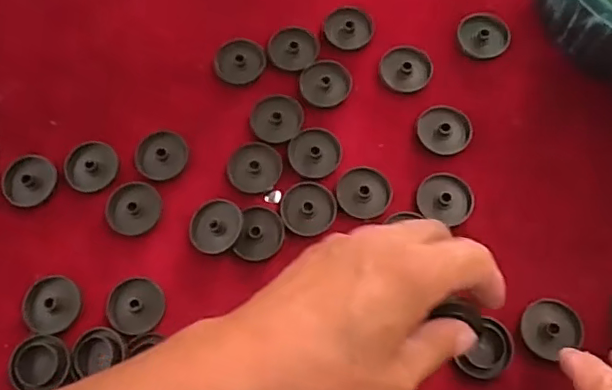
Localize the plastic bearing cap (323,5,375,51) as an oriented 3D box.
[{"bbox_3d":[0.029,-0.114,0.390,0.033,0.007,0.032,7,72,4],"label":"plastic bearing cap"}]

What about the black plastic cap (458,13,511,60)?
[{"bbox_3d":[0.118,-0.106,0.382,0.034,0.010,0.027,13,72,6],"label":"black plastic cap"}]

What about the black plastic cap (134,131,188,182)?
[{"bbox_3d":[-0.091,-0.026,0.360,0.032,0.007,0.032,-1,71,2],"label":"black plastic cap"}]

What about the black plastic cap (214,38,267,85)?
[{"bbox_3d":[-0.044,-0.089,0.379,0.032,0.005,0.032,-1,71,2],"label":"black plastic cap"}]

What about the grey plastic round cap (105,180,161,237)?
[{"bbox_3d":[-0.106,0.007,0.351,0.032,0.004,0.033,-1,71,2],"label":"grey plastic round cap"}]

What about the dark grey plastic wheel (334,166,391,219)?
[{"bbox_3d":[0.036,-0.002,0.352,0.033,0.007,0.031,-1,71,2],"label":"dark grey plastic wheel"}]

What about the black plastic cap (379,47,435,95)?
[{"bbox_3d":[0.065,-0.082,0.374,0.033,0.008,0.029,5,72,4],"label":"black plastic cap"}]

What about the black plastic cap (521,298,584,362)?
[{"bbox_3d":[0.138,0.075,0.323,0.032,0.005,0.031,-1,71,2],"label":"black plastic cap"}]

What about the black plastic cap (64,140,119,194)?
[{"bbox_3d":[-0.134,-0.019,0.360,0.031,0.005,0.033,-1,71,2],"label":"black plastic cap"}]

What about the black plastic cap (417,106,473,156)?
[{"bbox_3d":[0.087,-0.042,0.361,0.033,0.008,0.032,-1,71,2],"label":"black plastic cap"}]

